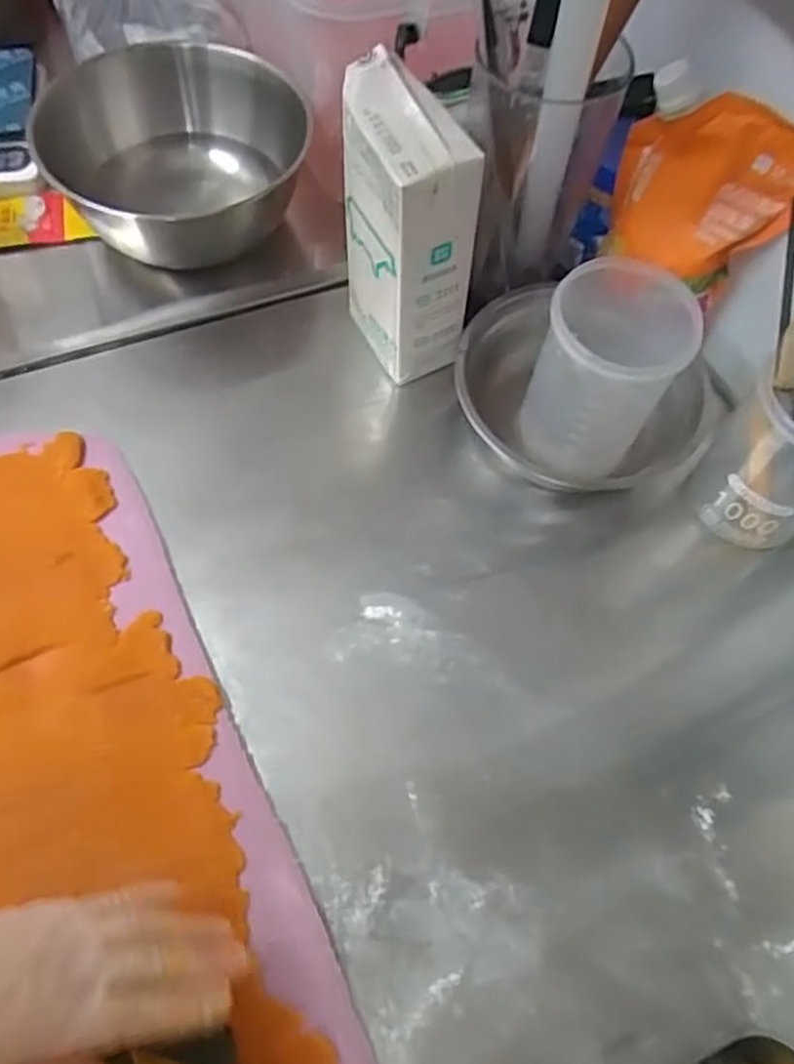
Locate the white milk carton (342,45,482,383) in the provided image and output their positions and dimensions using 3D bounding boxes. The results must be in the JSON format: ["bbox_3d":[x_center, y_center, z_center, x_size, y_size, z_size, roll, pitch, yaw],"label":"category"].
[{"bbox_3d":[0.004,-0.219,0.550,0.062,0.198,0.105,-22,66,-14],"label":"white milk carton"}]

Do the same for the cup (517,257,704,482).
[{"bbox_3d":[0.150,-0.118,0.552,0.096,0.123,0.123,20,63,6],"label":"cup"}]

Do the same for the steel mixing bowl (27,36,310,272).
[{"bbox_3d":[-0.186,-0.315,0.656,0.210,0.092,0.227,-29,68,-17],"label":"steel mixing bowl"}]

